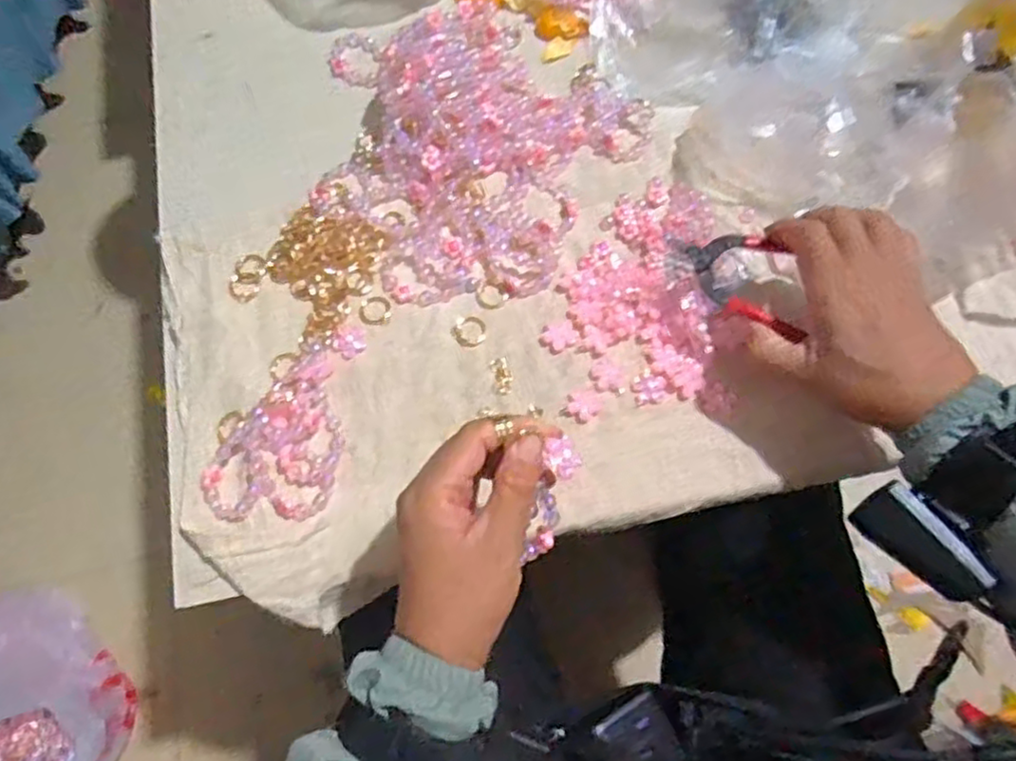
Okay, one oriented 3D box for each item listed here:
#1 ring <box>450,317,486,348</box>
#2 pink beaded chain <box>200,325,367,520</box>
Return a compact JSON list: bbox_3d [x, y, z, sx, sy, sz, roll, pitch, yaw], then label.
[{"bbox_3d":[-0.028,-0.035,0.488,0.024,0.004,0.023,0,70,1],"label":"ring"},{"bbox_3d":[-0.134,0.031,0.452,0.073,0.017,0.146,32,74,12],"label":"pink beaded chain"}]

